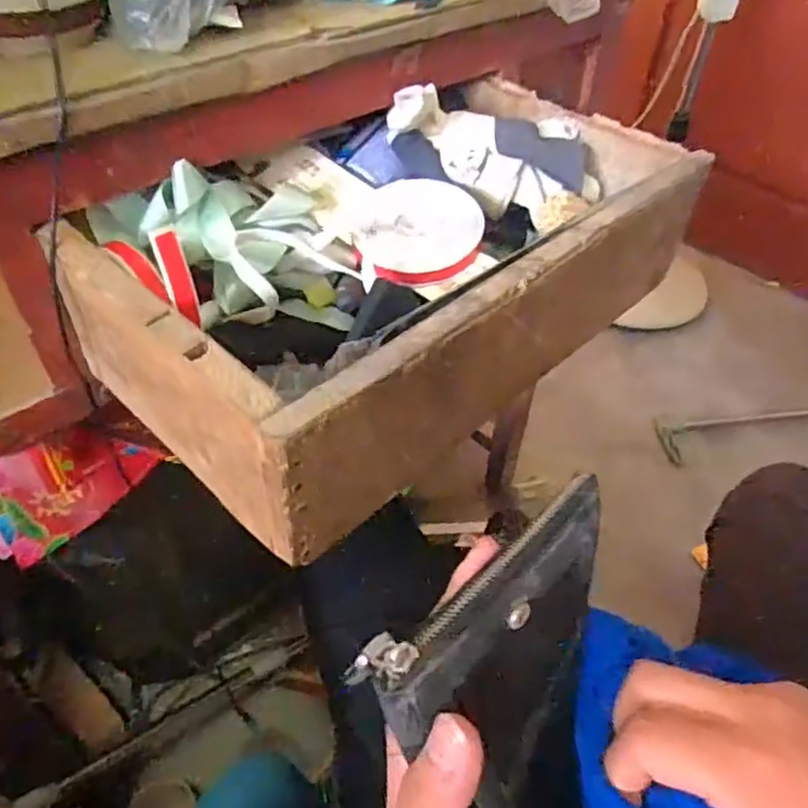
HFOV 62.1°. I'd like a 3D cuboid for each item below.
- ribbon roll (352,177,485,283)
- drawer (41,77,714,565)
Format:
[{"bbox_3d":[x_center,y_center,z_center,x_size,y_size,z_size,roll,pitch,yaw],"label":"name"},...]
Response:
[{"bbox_3d":[0.009,-0.123,0.465,0.086,0.020,0.097,-3,46,-6],"label":"ribbon roll"},{"bbox_3d":[-0.002,-0.111,0.485,0.253,0.111,0.408,36,54,28],"label":"drawer"}]

